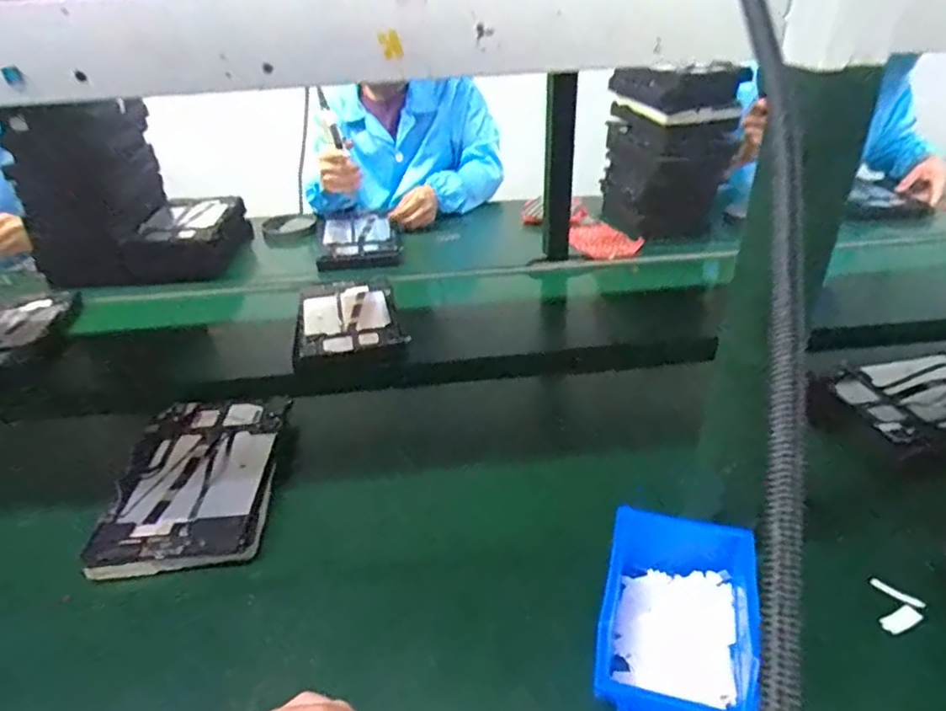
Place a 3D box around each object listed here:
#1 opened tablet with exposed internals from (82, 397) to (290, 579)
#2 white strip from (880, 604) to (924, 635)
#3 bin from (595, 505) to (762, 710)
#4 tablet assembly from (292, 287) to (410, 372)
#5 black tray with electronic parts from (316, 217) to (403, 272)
[{"bbox_3d":[-0.301,0.128,0.674,0.163,0.018,0.244,-5,33,-6],"label":"opened tablet with exposed internals"},{"bbox_3d":[0.347,0.214,0.498,0.031,0.005,0.015,-27,36,-1],"label":"white strip"},{"bbox_3d":[0.160,0.196,0.473,0.111,0.059,0.161,8,35,17],"label":"bin"},{"bbox_3d":[-0.202,-0.056,0.980,0.163,0.021,0.215,-10,34,-11],"label":"tablet assembly"},{"bbox_3d":[-0.228,-0.233,1.239,0.154,0.034,0.212,-8,33,-7],"label":"black tray with electronic parts"}]

